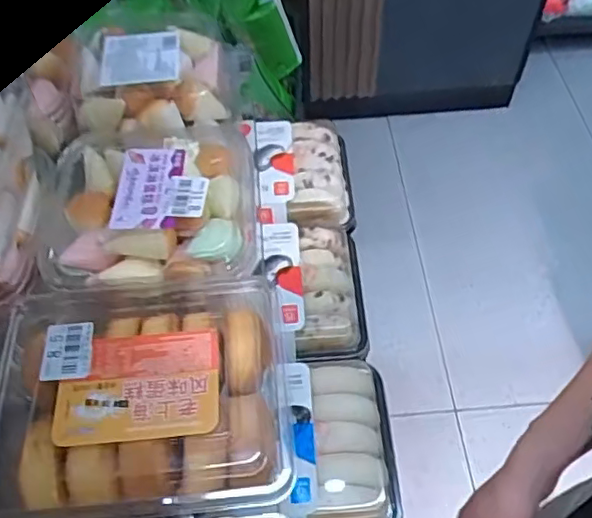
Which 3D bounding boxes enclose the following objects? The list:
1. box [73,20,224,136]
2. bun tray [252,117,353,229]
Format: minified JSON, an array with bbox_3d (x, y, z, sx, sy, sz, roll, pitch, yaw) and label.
[{"bbox_3d":[-0.126,-0.156,0.530,0.126,0.057,0.113,-11,55,-5],"label":"box"},{"bbox_3d":[0.009,-0.095,0.686,0.106,0.062,0.134,-5,55,-1],"label":"bun tray"}]

